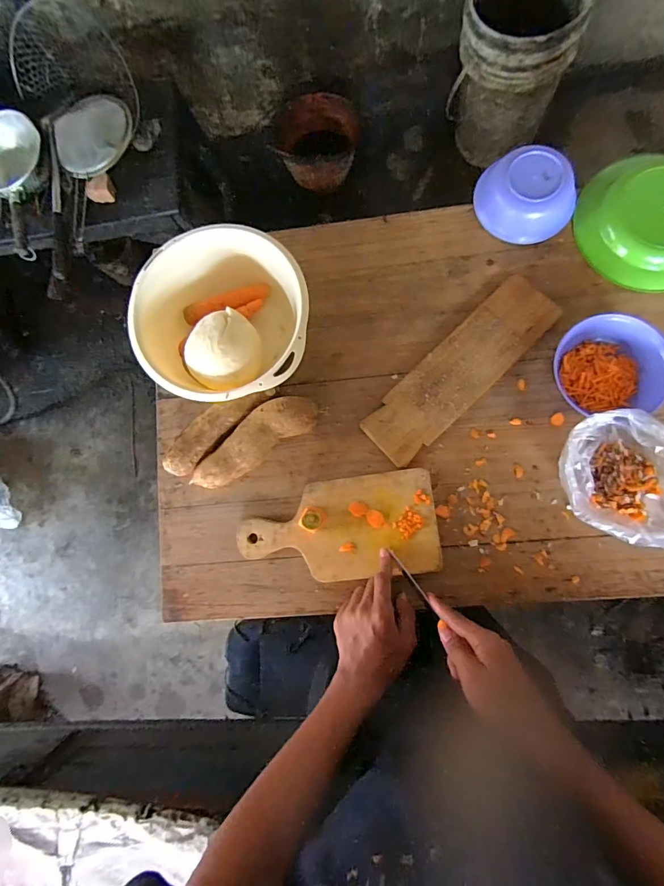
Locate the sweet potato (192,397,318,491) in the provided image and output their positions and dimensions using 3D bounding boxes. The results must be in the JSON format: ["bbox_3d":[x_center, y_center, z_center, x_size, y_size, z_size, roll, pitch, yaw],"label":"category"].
[{"bbox_3d":[-0.116,-0.001,0.613,0.206,0.055,0.066,-34,81,1],"label":"sweet potato"}]

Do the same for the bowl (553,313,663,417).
[{"bbox_3d":[0.380,-0.104,0.573,0.144,0.053,0.128,0,84,6],"label":"bowl"}]

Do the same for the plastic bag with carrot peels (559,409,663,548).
[{"bbox_3d":[0.375,0.045,0.541,0.137,0.086,0.165,-16,83,4],"label":"plastic bag with carrot peels"}]

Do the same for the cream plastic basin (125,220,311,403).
[{"bbox_3d":[-0.151,-0.178,0.611,0.234,0.109,0.243,-1,84,6],"label":"cream plastic basin"}]

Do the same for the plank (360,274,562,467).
[{"bbox_3d":[0.188,-0.107,0.609,0.323,0.011,0.095,-43,82,1],"label":"plank"}]

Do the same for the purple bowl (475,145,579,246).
[{"bbox_3d":[0.287,-0.367,0.619,0.126,0.047,0.131,-1,84,6],"label":"purple bowl"}]

